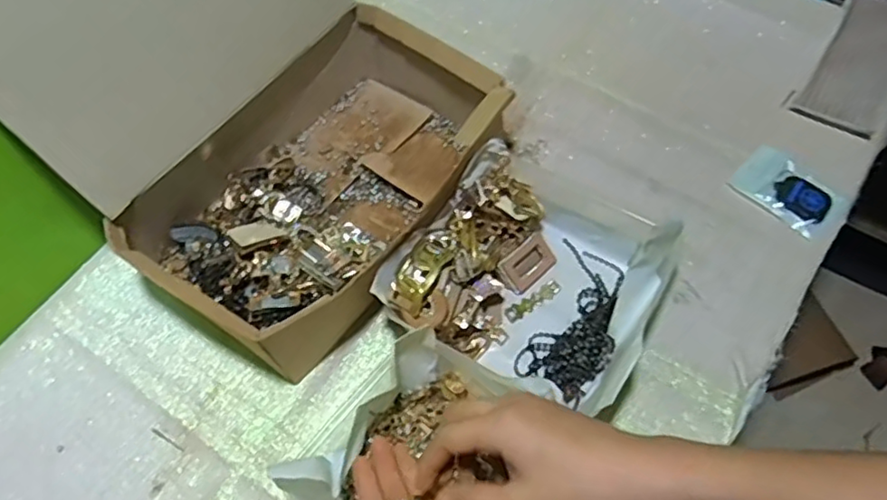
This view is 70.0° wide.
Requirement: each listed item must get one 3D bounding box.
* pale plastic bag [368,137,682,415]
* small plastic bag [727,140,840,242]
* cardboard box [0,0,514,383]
[{"bbox_3d":[0.081,0.016,0.565,0.210,0.082,0.203,24,67,16],"label":"pale plastic bag"},{"bbox_3d":[0.341,-0.061,0.629,0.063,0.014,0.095,-40,66,-16],"label":"small plastic bag"},{"bbox_3d":[-0.144,-0.126,0.545,0.293,0.288,0.321,35,70,20],"label":"cardboard box"}]

